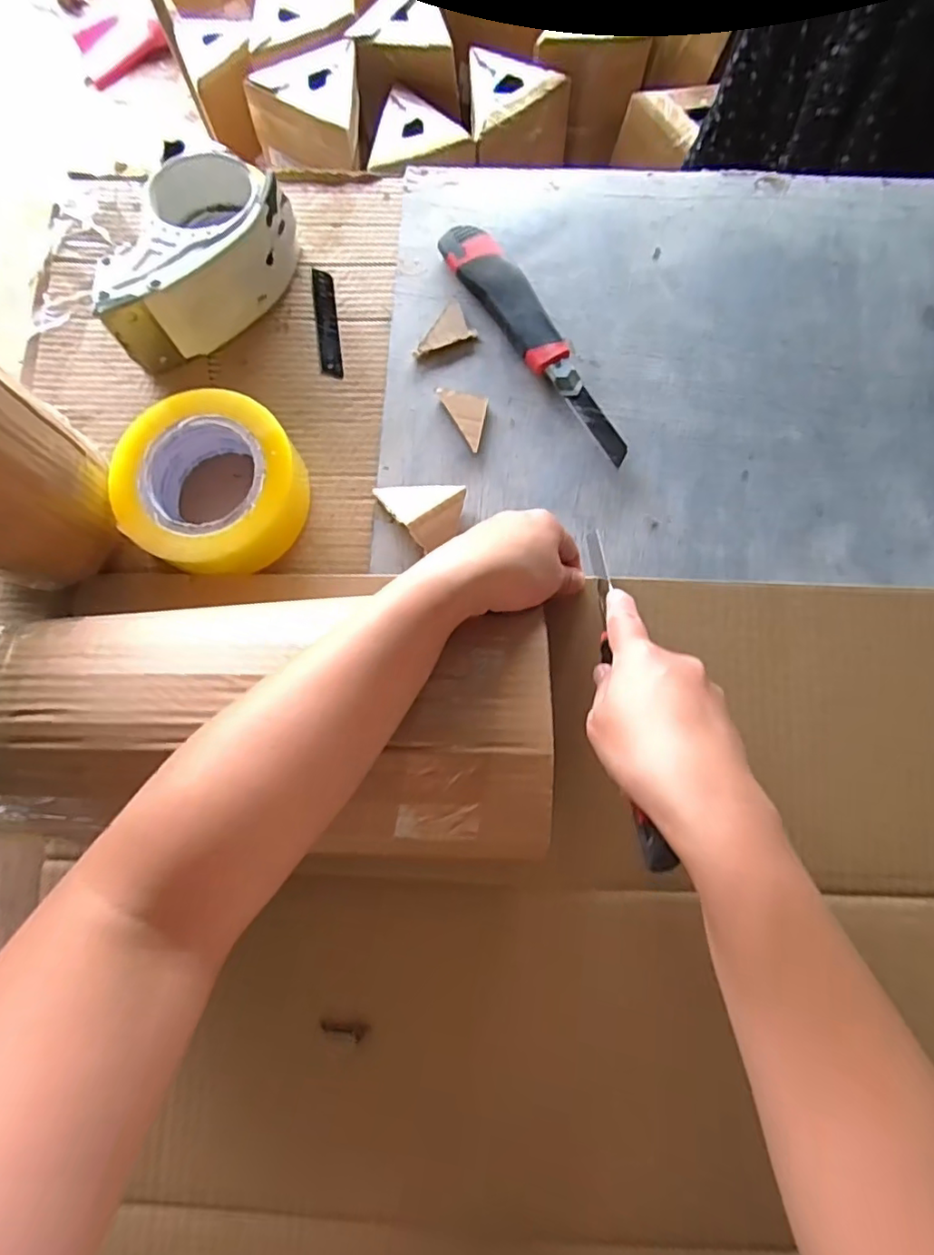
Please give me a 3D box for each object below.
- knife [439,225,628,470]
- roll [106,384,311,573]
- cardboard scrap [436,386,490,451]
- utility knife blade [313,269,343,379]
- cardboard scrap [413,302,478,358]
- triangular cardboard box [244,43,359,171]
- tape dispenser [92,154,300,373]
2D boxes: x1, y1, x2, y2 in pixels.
[{"bbox_3d":[0.055,-0.218,0.452,0.035,0.022,0.222,-34,81,-5],"label":"knife"},{"bbox_3d":[-0.181,-0.100,0.422,0.121,0.051,0.119,0,79,1],"label":"roll"},{"bbox_3d":[-0.006,-0.157,0.446,0.039,0.007,0.044,10,80,3],"label":"cardboard scrap"},{"bbox_3d":[-0.112,-0.243,0.470,0.017,0.004,0.094,-7,79,0],"label":"utility knife blade"},{"bbox_3d":[-0.022,-0.230,0.459,0.050,0.006,0.031,-24,80,-3],"label":"cardboard scrap"},{"bbox_3d":[-0.261,-0.854,1.009,0.184,0.128,0.148,-17,79,-2],"label":"triangular cardboard box"},{"bbox_3d":[-0.210,-0.284,0.446,0.155,0.072,0.107,-36,81,-5],"label":"tape dispenser"}]

